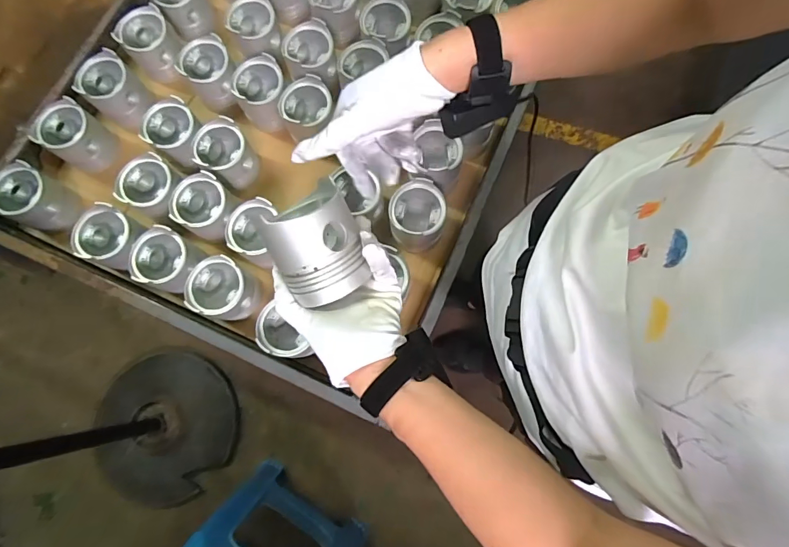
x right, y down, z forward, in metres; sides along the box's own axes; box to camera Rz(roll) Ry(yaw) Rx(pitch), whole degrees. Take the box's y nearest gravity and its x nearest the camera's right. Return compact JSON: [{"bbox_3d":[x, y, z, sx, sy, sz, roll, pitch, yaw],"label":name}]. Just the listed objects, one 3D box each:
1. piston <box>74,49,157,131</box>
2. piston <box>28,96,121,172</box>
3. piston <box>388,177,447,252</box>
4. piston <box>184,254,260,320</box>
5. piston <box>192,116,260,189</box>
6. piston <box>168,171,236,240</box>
[{"bbox_3d":[-0.481,-0.315,0.731,0.080,0.101,0.075,0,77,1],"label":"piston"},{"bbox_3d":[-0.531,-0.229,0.708,0.091,0.083,0.084,0,77,1],"label":"piston"},{"bbox_3d":[0.034,-0.087,0.658,0.084,0.082,0.087,2,77,2],"label":"piston"},{"bbox_3d":[-0.257,0.025,0.643,0.083,0.075,0.083,0,77,1],"label":"piston"},{"bbox_3d":[-0.274,-0.192,0.692,0.084,0.072,0.085,0,77,1],"label":"piston"},{"bbox_3d":[-0.297,-0.103,0.674,0.079,0.071,0.088,33,80,9],"label":"piston"}]

